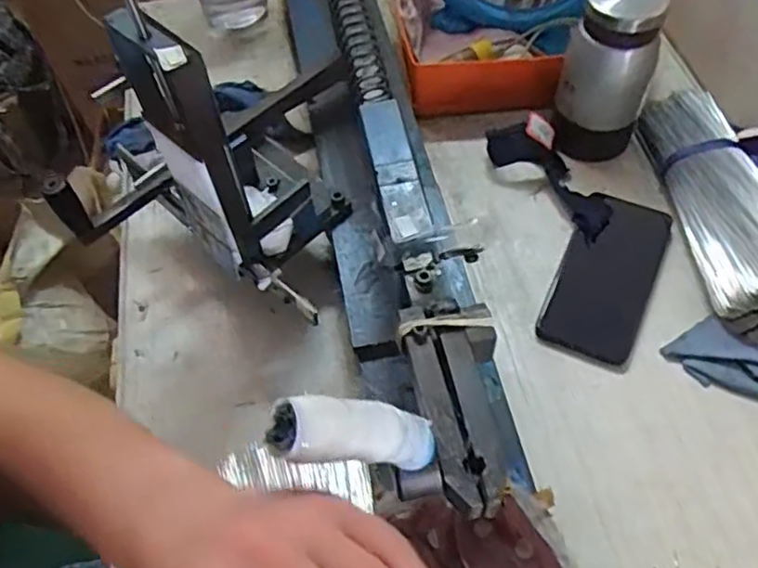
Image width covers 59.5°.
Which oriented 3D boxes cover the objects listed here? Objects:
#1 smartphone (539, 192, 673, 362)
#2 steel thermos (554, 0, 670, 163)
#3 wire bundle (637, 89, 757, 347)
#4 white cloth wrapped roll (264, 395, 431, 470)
[{"bbox_3d":[0.199,-0.010,0.575,0.076,0.008,0.162,22,61,15],"label":"smartphone"},{"bbox_3d":[0.199,-0.191,0.594,0.060,0.149,0.076,-32,62,-17],"label":"steel thermos"},{"bbox_3d":[0.304,-0.082,0.575,0.086,0.057,0.272,-6,58,-1],"label":"wire bundle"},{"bbox_3d":[-0.005,0.064,0.283,0.021,0.096,0.022,-15,66,36],"label":"white cloth wrapped roll"}]

